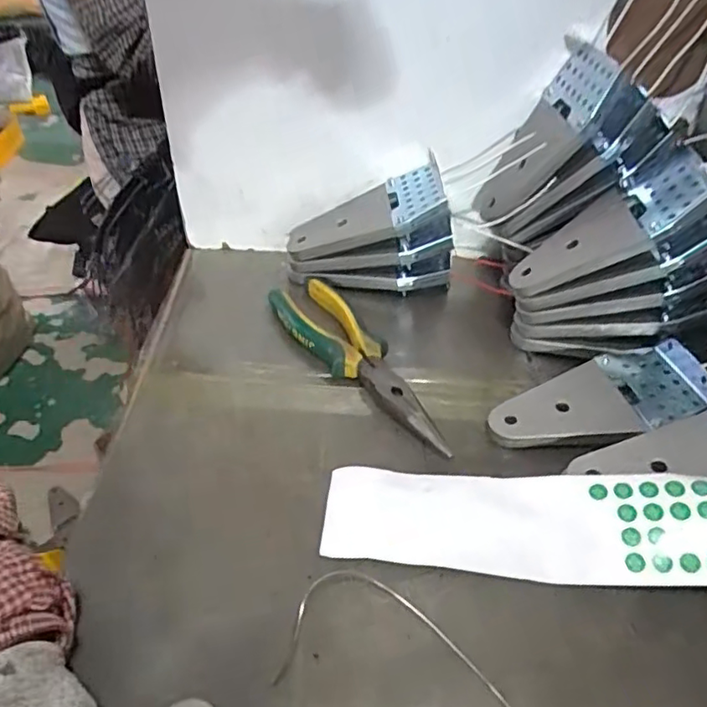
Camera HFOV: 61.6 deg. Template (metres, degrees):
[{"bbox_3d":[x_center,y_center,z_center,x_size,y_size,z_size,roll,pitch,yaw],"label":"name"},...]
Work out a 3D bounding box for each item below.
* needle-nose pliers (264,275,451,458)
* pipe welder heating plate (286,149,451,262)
[{"bbox_3d":[0.006,0.003,0.431,0.050,0.020,0.191,-26,50,-28],"label":"needle-nose pliers"},{"bbox_3d":[0.009,-0.110,0.483,0.135,0.023,0.058,-19,41,14],"label":"pipe welder heating plate"}]

